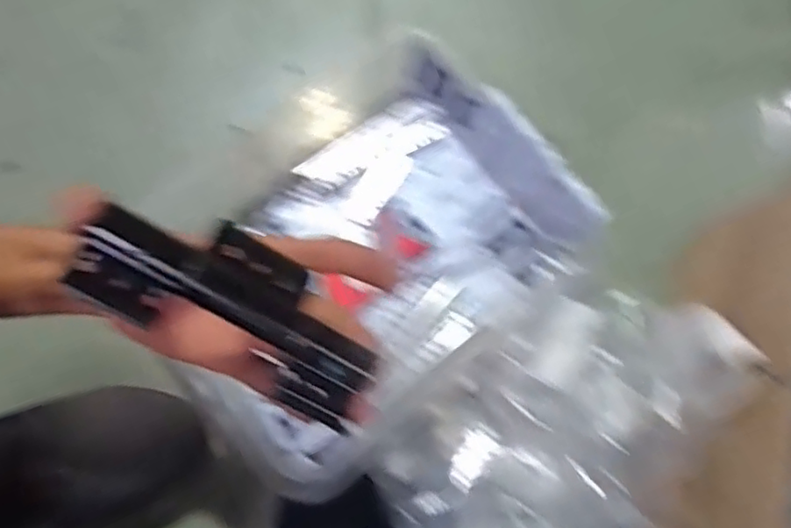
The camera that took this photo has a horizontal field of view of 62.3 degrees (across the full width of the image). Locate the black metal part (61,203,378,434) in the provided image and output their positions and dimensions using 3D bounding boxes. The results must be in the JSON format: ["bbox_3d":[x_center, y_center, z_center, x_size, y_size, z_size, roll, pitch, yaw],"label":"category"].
[{"bbox_3d":[-0.066,0.019,0.284,0.135,0.012,0.054,34,71,-22],"label":"black metal part"}]

